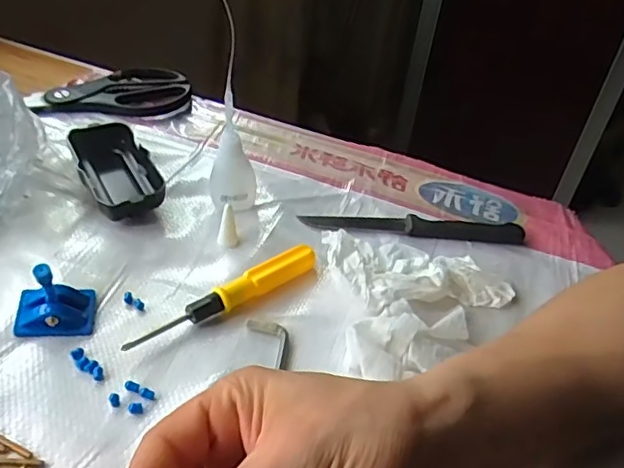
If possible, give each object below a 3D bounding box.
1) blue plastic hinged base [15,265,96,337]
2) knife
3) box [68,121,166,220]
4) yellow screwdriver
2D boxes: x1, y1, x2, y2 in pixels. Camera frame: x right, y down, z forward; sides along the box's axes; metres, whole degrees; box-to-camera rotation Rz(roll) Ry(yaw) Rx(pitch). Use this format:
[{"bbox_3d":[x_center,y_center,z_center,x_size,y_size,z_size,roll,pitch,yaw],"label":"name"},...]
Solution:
[{"bbox_3d":[-0.158,0.035,0.354,0.044,0.043,0.032,-1,40,-11],"label":"blue plastic hinged base"},{"bbox_3d":[0.081,-0.006,0.463,0.174,0.008,0.020,4,40,-4],"label":"knife"},{"bbox_3d":[-0.153,-0.047,0.464,0.051,0.028,0.107,-16,45,-26],"label":"box"},{"bbox_3d":[-0.055,0.041,0.384,0.139,0.019,0.015,-24,49,-33],"label":"yellow screwdriver"}]

